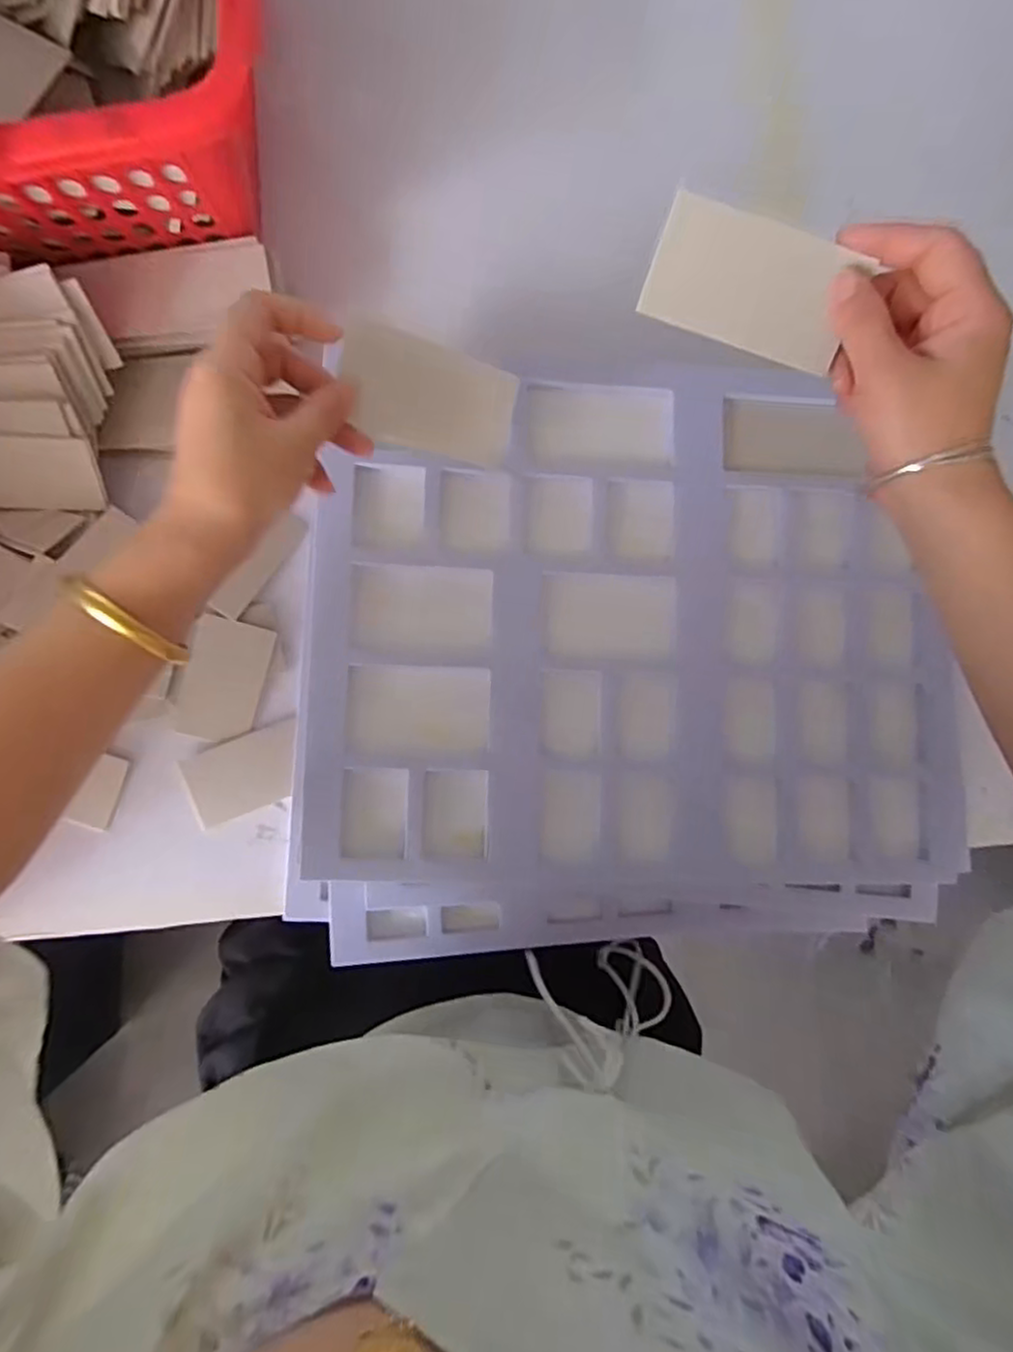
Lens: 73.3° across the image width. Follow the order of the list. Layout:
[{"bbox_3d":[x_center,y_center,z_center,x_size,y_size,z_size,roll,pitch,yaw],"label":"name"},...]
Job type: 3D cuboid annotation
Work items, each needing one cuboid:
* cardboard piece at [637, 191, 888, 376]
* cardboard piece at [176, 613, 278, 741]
[{"bbox_3d":[0.117,-0.186,0.325,0.095,0.004,0.051,21,121,2],"label":"cardboard piece"},{"bbox_3d":[-0.204,0.003,0.493,0.053,0.005,0.085,14,86,-11],"label":"cardboard piece"}]

